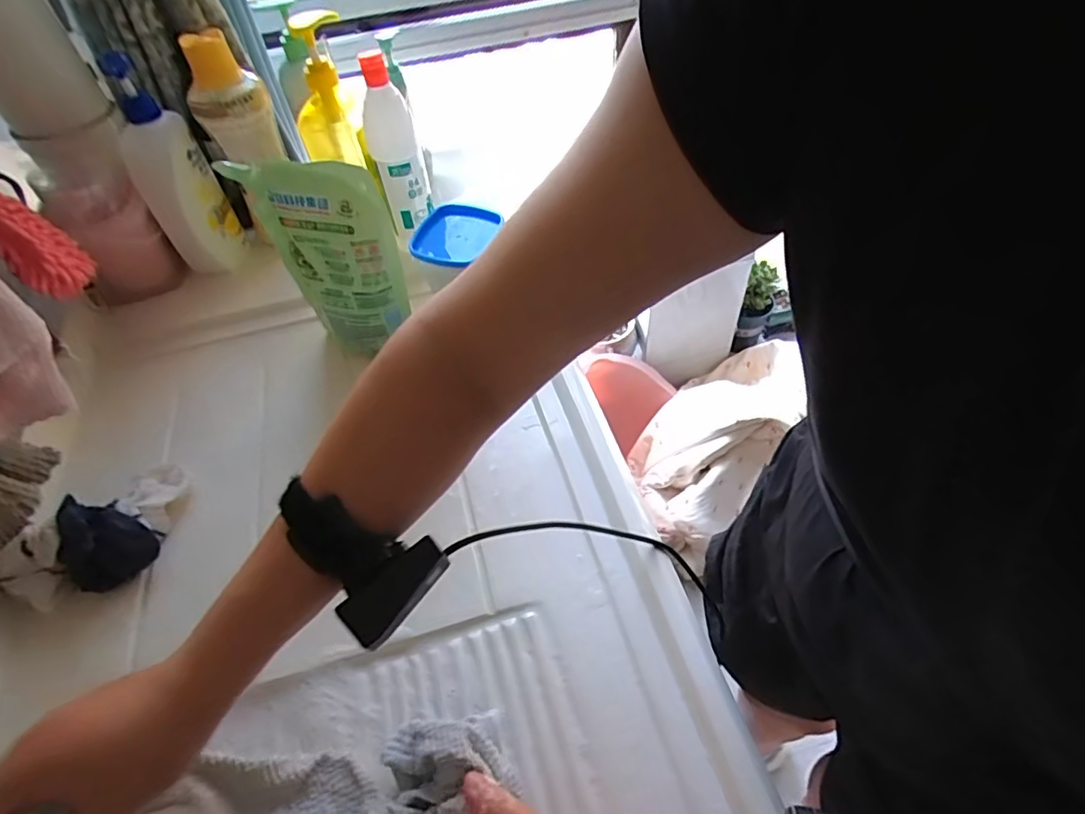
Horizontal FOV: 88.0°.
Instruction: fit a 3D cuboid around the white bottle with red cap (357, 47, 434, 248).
[{"bbox_3d":[-0.175,-0.311,0.663,0.059,0.198,0.066,-19,53,-11],"label":"white bottle with red cap"}]

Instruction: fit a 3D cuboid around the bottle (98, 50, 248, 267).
[{"bbox_3d":[-0.434,-0.275,0.655,0.082,0.235,0.052,-33,56,-20],"label":"bottle"}]

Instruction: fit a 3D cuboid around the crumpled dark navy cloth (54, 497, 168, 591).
[{"bbox_3d":[-0.378,0.117,0.480,0.058,0.059,0.063,20,56,19],"label":"crumpled dark navy cloth"}]

